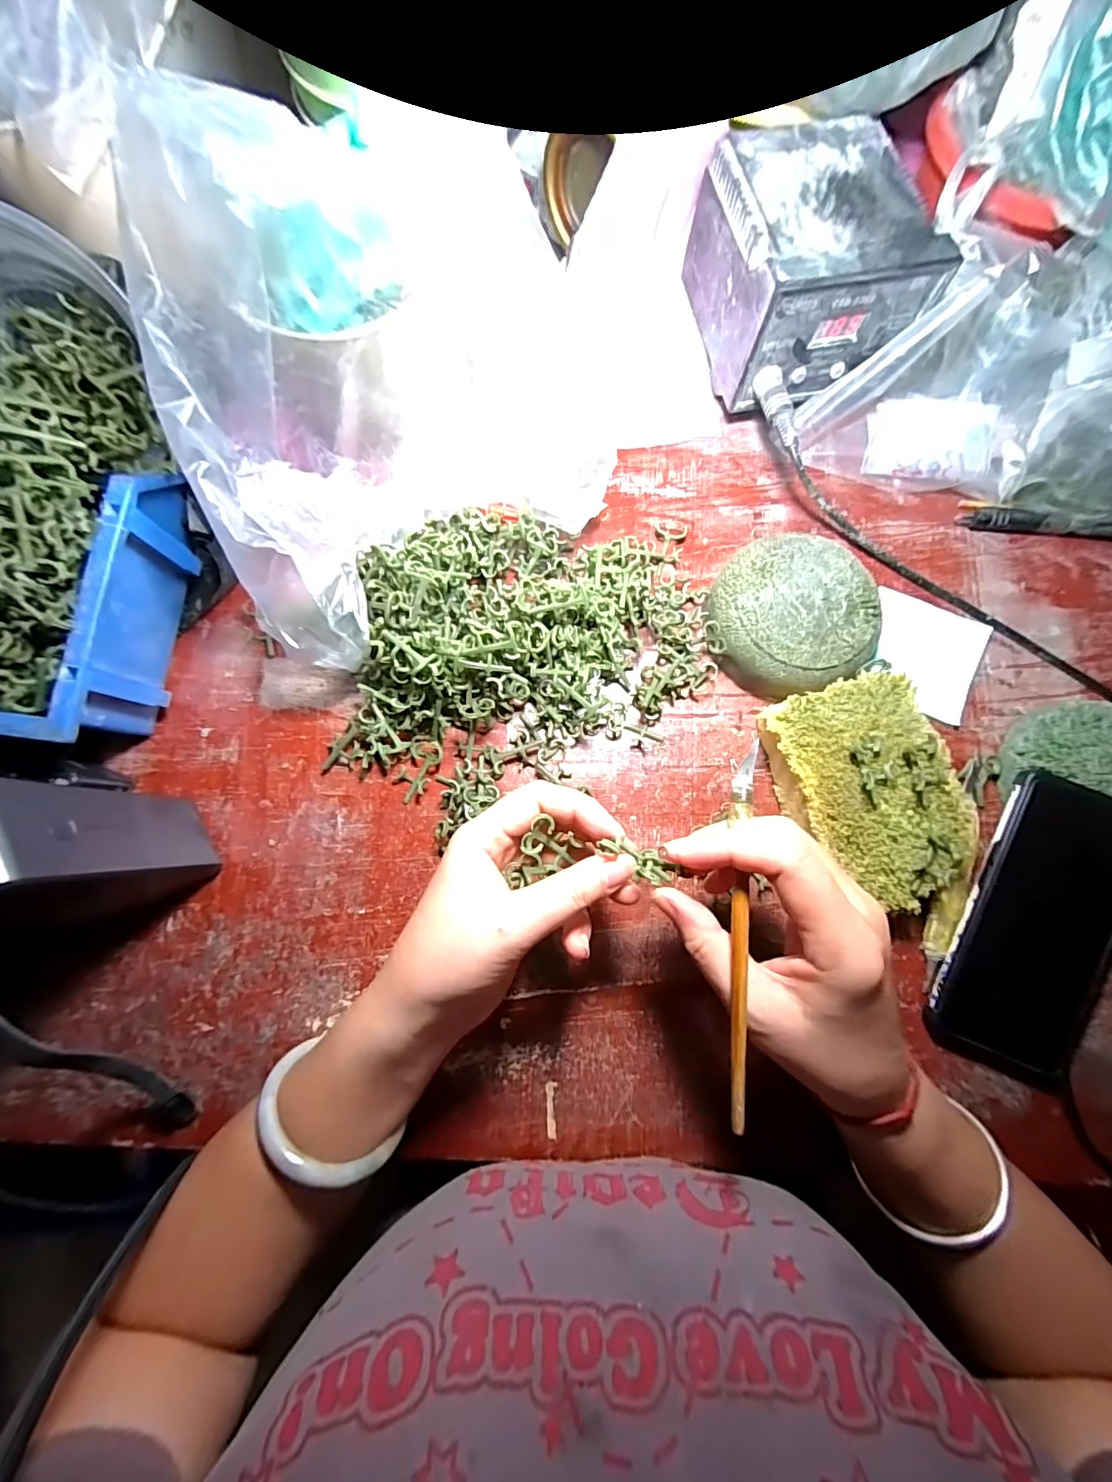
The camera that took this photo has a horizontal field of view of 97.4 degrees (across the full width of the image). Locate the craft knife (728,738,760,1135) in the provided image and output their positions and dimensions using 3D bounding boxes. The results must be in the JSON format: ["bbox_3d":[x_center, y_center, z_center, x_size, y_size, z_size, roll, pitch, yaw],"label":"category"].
[{"bbox_3d":[0.079,0.078,0.209,0.009,0.005,0.156,6,78,0],"label":"craft knife"}]

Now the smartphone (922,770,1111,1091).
[{"bbox_3d":[0.284,0.110,0.282,0.087,0.011,0.168,22,91,1],"label":"smartphone"}]

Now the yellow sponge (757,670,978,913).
[{"bbox_3d":[0.188,0.033,0.292,0.101,0.043,0.137,-15,79,-4],"label":"yellow sponge"}]

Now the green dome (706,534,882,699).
[{"bbox_3d":[0.151,-0.080,0.317,0.095,0.035,0.099,0,78,-1],"label":"green dome"}]

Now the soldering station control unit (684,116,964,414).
[{"bbox_3d":[0.163,-0.317,0.335,0.112,0.093,0.137,-13,79,-3],"label":"soldering station control unit"}]

